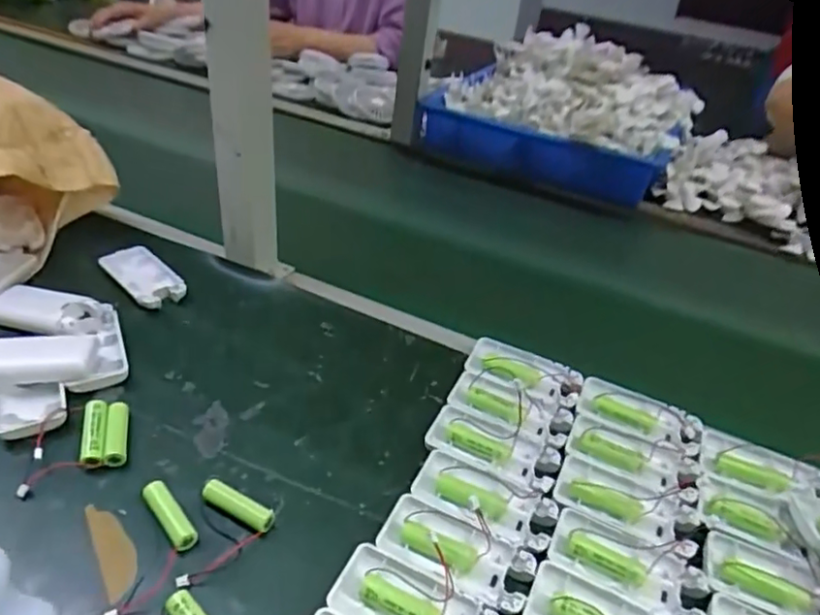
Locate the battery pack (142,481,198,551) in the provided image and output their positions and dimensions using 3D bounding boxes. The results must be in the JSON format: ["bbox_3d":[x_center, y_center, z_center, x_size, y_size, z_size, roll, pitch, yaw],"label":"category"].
[{"bbox_3d":[-0.152,0.132,0.384,0.014,0.012,0.051,-25,47,-37],"label":"battery pack"}]

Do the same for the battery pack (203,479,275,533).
[{"bbox_3d":[-0.112,0.130,0.394,0.050,0.014,0.014,21,38,17],"label":"battery pack"}]

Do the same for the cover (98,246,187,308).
[{"bbox_3d":[-0.254,-0.030,0.579,0.092,0.014,0.046,31,42,29],"label":"cover"}]

